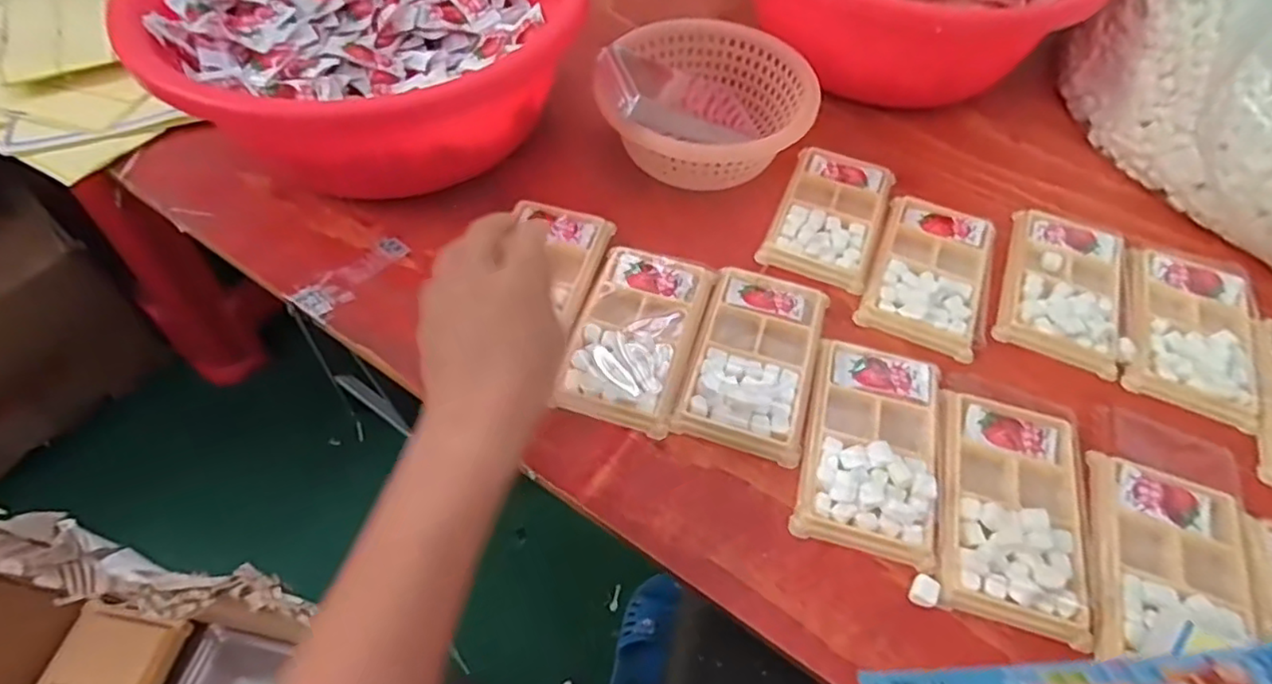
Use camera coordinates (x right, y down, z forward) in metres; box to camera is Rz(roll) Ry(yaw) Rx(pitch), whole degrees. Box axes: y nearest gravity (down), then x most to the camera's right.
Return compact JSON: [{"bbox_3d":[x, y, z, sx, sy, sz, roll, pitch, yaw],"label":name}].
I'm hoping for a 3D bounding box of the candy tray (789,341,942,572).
[{"bbox_3d":[0.145,0.060,0.386,0.077,0.012,0.133,15,56,8],"label":"candy tray"}]

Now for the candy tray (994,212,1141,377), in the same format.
[{"bbox_3d":[0.319,-0.045,0.467,0.083,0.019,0.136,22,57,12],"label":"candy tray"}]

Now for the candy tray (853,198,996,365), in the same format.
[{"bbox_3d":[0.220,-0.054,0.468,0.079,0.018,0.131,23,57,13],"label":"candy tray"}]

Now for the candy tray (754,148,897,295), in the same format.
[{"bbox_3d":[0.154,-0.102,0.500,0.078,0.012,0.130,21,57,12],"label":"candy tray"}]

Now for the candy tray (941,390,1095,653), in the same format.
[{"bbox_3d":[0.218,0.092,0.364,0.080,0.013,0.131,15,56,8],"label":"candy tray"}]

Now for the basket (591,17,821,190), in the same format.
[{"bbox_3d":[0.055,-0.196,0.514,0.166,0.075,0.150,1,55,-2],"label":"basket"}]

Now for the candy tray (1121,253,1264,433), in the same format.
[{"bbox_3d":[0.395,-0.014,0.442,0.078,0.013,0.136,25,58,14],"label":"candy tray"}]

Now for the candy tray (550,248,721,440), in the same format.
[{"bbox_3d":[0.001,-0.008,0.428,0.079,0.010,0.138,16,56,8],"label":"candy tray"}]

